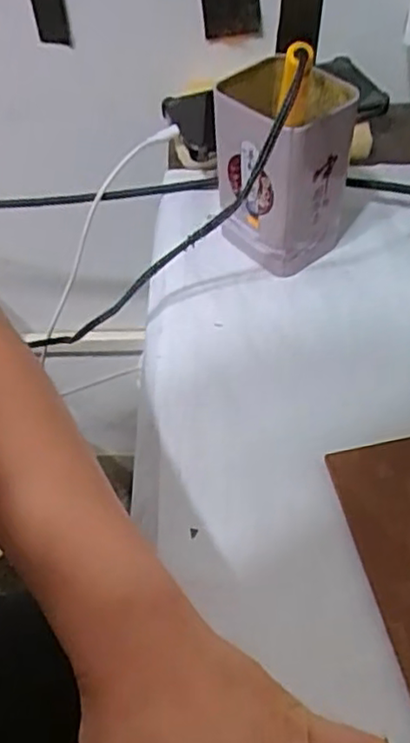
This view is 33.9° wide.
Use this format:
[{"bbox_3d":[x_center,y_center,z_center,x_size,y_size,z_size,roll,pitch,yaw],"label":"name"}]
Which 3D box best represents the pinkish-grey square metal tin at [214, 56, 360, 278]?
[{"bbox_3d":[0.055,-0.134,0.438,0.079,0.121,0.074,-35,58,-20],"label":"pinkish-grey square metal tin"}]

